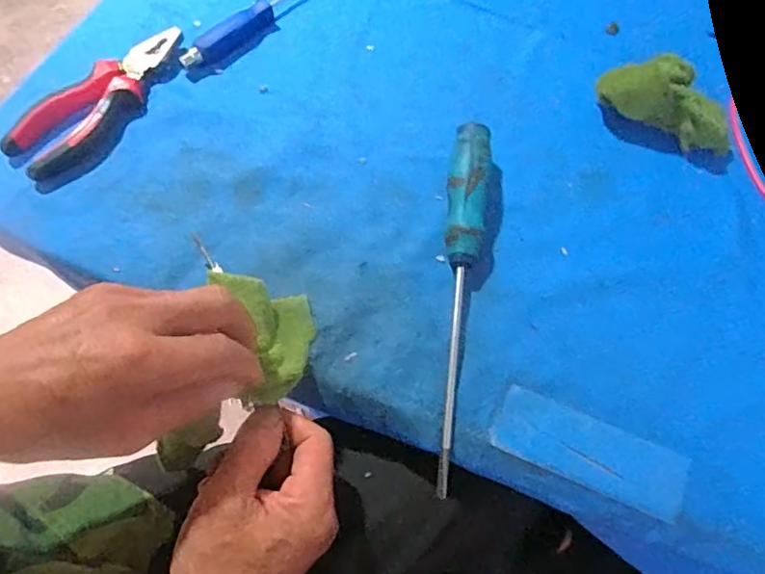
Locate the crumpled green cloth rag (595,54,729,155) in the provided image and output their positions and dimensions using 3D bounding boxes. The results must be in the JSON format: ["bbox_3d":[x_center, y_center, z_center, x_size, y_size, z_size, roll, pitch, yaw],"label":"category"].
[{"bbox_3d":[0.222,-0.144,0.430,0.108,0.047,0.053,25,66,10],"label":"crumpled green cloth rag"}]

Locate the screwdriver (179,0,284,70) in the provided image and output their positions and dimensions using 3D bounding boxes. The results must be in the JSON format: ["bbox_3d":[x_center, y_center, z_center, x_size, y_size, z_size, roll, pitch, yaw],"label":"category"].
[{"bbox_3d":[-0.093,-0.239,0.475,0.020,0.014,0.188,38,69,15],"label":"screwdriver"}]

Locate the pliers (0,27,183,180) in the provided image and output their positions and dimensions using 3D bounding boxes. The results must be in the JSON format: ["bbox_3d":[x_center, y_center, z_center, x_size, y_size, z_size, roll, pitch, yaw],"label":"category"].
[{"bbox_3d":[-0.208,-0.142,0.426,0.056,0.021,0.156,40,70,16],"label":"pliers"}]

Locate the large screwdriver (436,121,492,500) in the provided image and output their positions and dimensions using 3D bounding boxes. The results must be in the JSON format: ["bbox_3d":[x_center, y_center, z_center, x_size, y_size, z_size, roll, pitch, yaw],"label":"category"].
[{"bbox_3d":[0.046,-0.001,0.362,0.026,0.031,0.246,10,65,3],"label":"large screwdriver"}]

